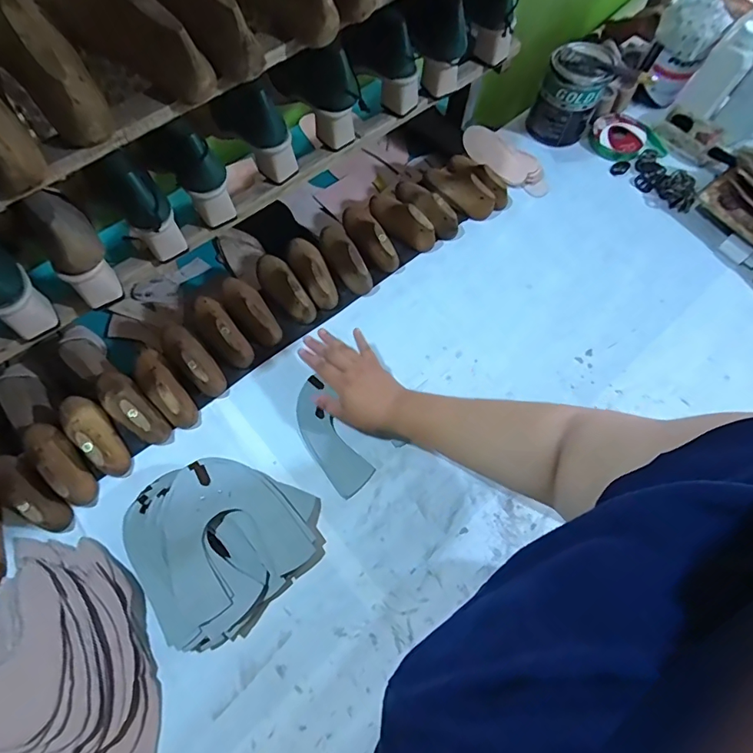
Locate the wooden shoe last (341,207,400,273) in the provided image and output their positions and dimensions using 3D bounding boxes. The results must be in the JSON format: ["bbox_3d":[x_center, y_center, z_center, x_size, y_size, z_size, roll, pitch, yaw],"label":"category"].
[{"bbox_3d":[-0.015,-0.236,0.768,0.060,0.048,0.144,-23,72,-10],"label":"wooden shoe last"}]

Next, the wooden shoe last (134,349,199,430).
[{"bbox_3d":[-0.306,0.016,0.658,0.048,0.047,0.133,-39,76,-14],"label":"wooden shoe last"}]

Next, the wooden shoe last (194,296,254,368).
[{"bbox_3d":[-0.237,-0.071,0.695,0.047,0.049,0.136,-37,75,-14],"label":"wooden shoe last"}]

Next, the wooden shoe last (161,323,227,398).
[{"bbox_3d":[-0.279,-0.033,0.679,0.052,0.051,0.145,-38,76,-14],"label":"wooden shoe last"}]

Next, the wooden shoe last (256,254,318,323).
[{"bbox_3d":[-0.147,-0.142,0.730,0.053,0.043,0.141,-39,76,-14],"label":"wooden shoe last"}]

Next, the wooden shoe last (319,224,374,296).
[{"bbox_3d":[-0.057,-0.200,0.749,0.051,0.049,0.139,-28,73,-12],"label":"wooden shoe last"}]

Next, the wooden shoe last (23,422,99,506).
[{"bbox_3d":[-0.429,0.110,0.611,0.140,0.051,0.052,40,73,12],"label":"wooden shoe last"}]

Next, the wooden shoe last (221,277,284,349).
[{"bbox_3d":[-0.194,-0.103,0.703,0.053,0.052,0.127,-34,75,-13],"label":"wooden shoe last"}]

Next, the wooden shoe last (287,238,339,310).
[{"bbox_3d":[-0.105,-0.171,0.738,0.050,0.050,0.139,-26,73,-11],"label":"wooden shoe last"}]

